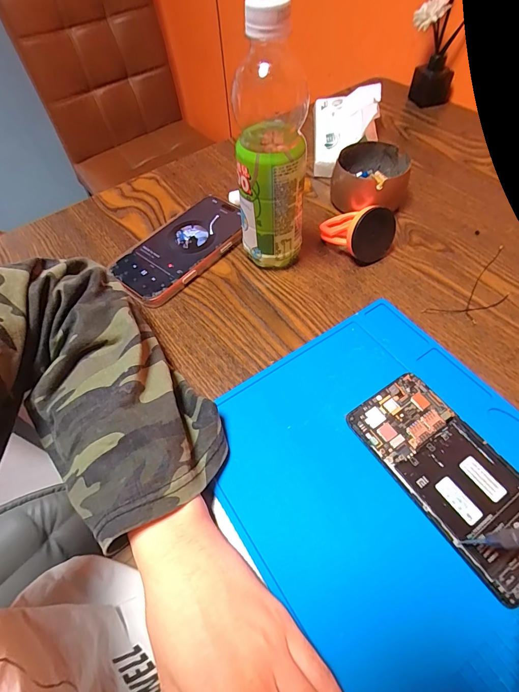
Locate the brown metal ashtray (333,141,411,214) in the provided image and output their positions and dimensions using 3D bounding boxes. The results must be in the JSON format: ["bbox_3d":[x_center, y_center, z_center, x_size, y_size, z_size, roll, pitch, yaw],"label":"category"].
[{"bbox_3d":[0.131,-0.196,0.425,0.083,0.050,0.089,-1,56,2],"label":"brown metal ashtray"}]

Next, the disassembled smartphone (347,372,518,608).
[{"bbox_3d":[0.137,0.089,0.258,0.072,0.009,0.144,-30,59,-16],"label":"disassembled smartphone"}]

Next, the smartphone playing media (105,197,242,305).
[{"bbox_3d":[-0.083,-0.109,0.399,0.080,0.017,0.160,35,64,24],"label":"smartphone playing media"}]

